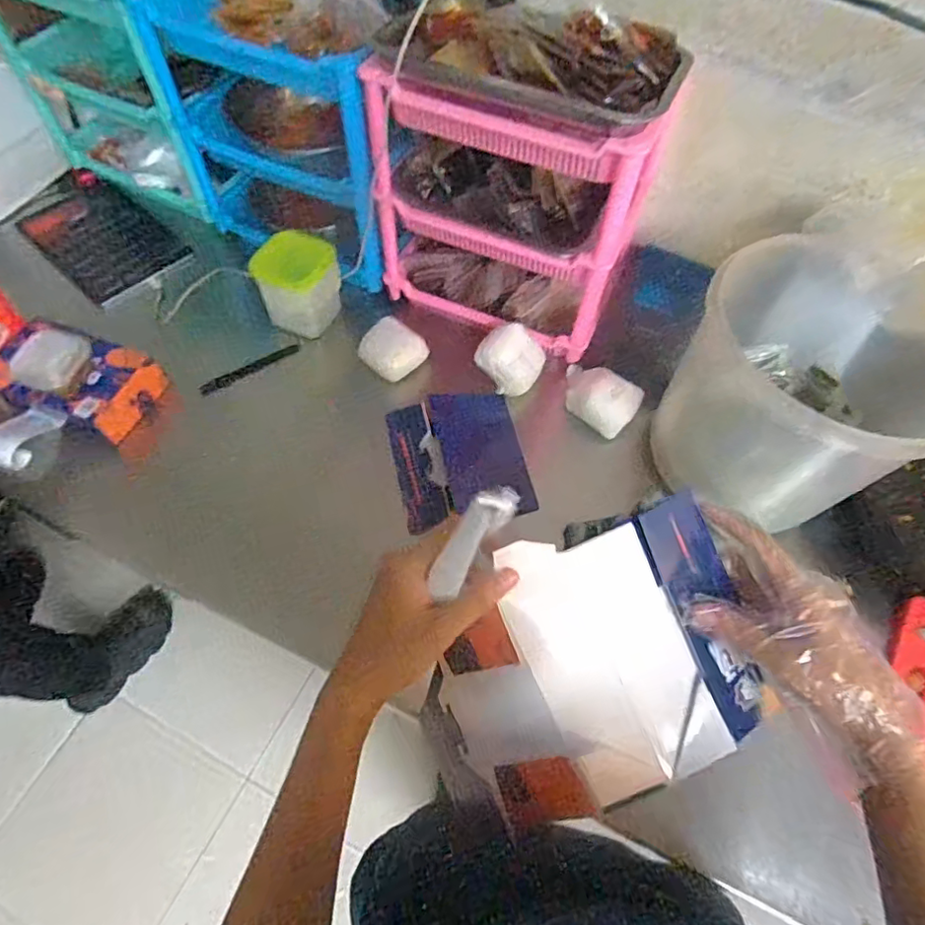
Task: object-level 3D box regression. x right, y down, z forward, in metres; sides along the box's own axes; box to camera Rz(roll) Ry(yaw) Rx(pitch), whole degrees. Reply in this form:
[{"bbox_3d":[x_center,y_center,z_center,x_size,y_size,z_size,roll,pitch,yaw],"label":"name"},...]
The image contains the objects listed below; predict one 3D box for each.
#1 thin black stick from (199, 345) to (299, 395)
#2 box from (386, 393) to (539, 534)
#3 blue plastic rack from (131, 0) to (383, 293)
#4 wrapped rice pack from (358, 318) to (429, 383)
[{"bbox_3d":[-0.293,-0.129,0.804,0.141,0.014,0.013,-28,66,-15],"label":"thin black stick"},{"bbox_3d":[-0.003,-0.006,0.735,0.160,0.030,0.167,-12,62,-8],"label":"box"},{"bbox_3d":[-0.218,-0.438,0.768,0.311,0.307,0.159,27,64,13],"label":"blue plastic rack"},{"bbox_3d":[-0.099,-0.157,0.799,0.090,0.032,0.072,35,66,16],"label":"wrapped rice pack"}]

